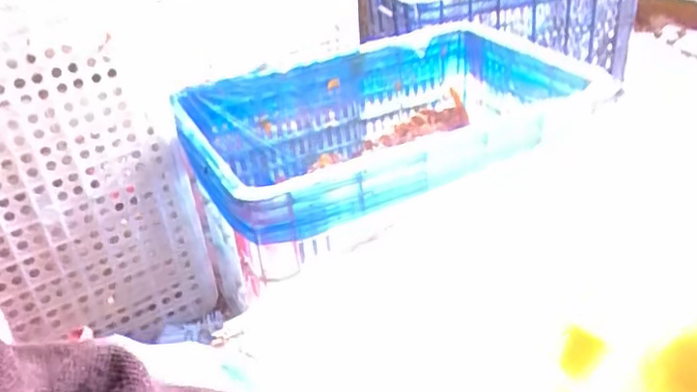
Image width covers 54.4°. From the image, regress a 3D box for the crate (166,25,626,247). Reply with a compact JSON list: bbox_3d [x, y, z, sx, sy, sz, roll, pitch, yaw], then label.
[{"bbox_3d":[0.059,-0.077,0.945,0.539,0.169,0.361,-19,35,-18],"label":"crate"}]

